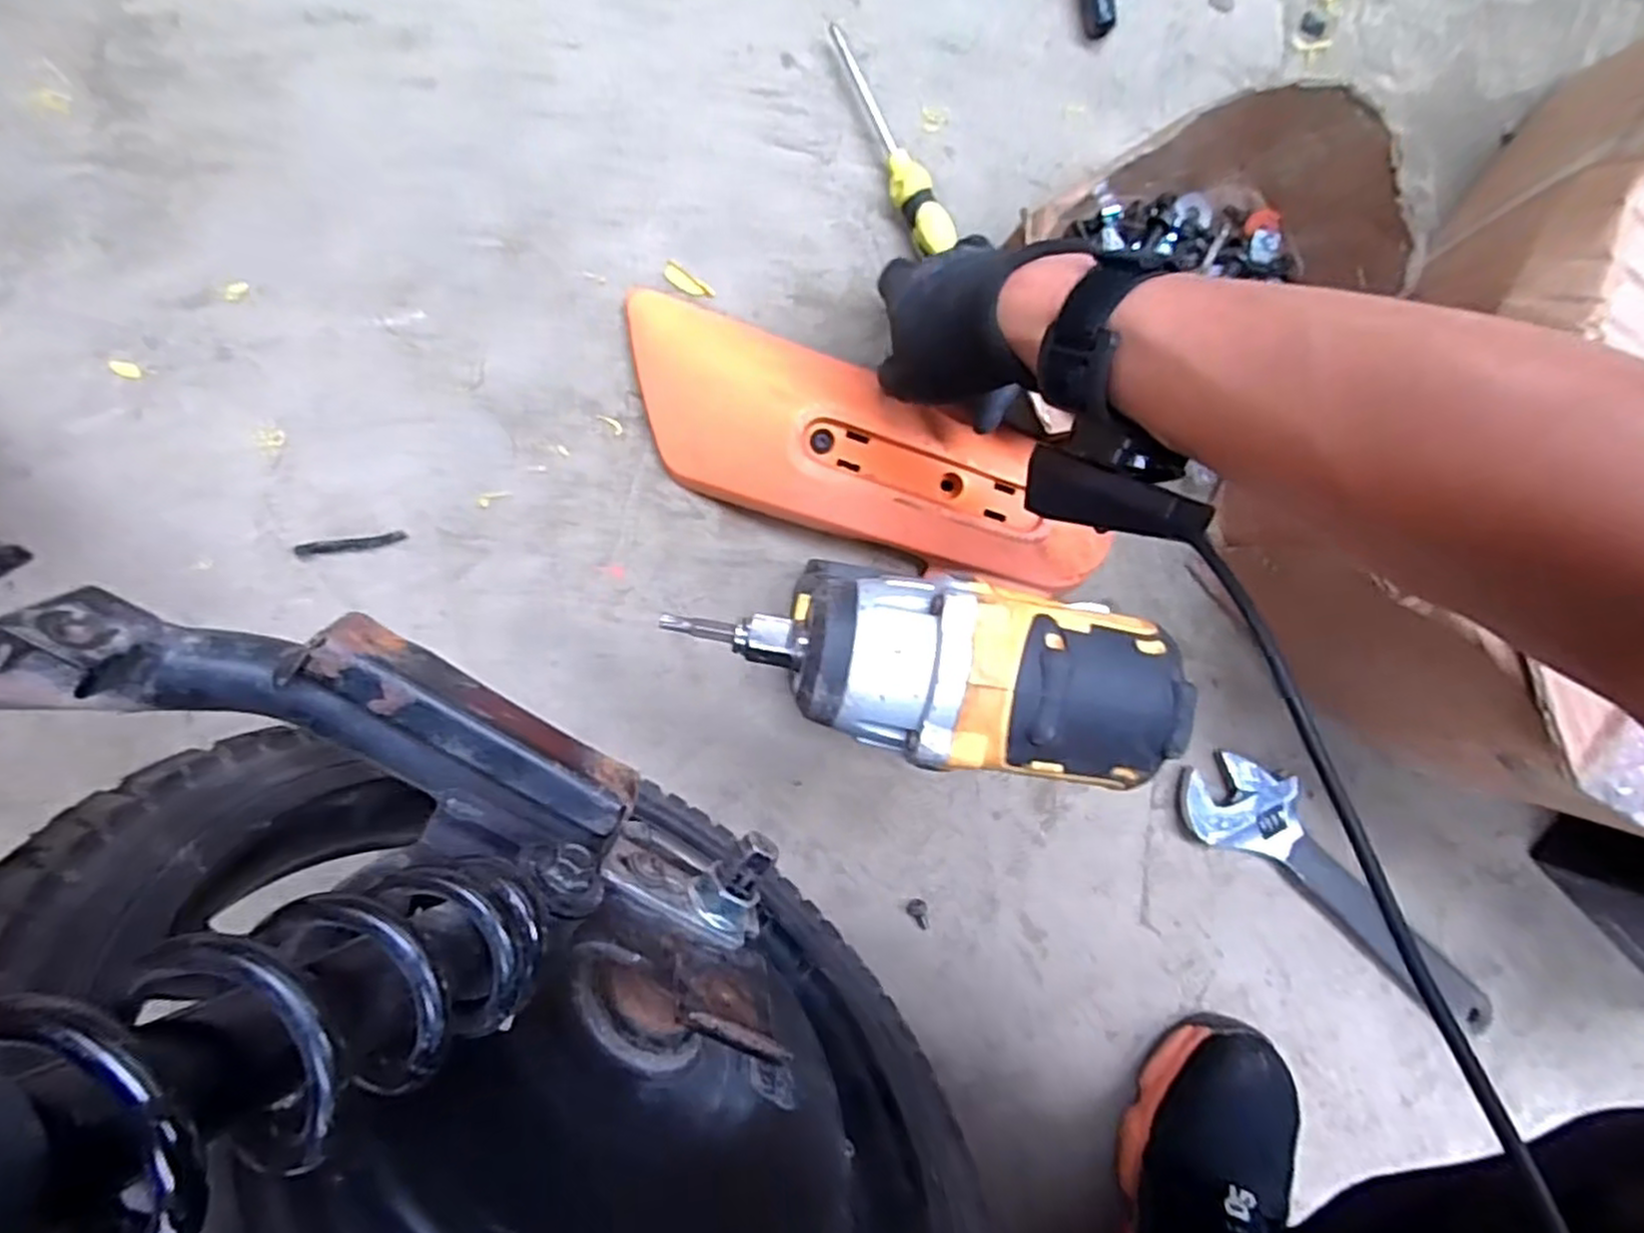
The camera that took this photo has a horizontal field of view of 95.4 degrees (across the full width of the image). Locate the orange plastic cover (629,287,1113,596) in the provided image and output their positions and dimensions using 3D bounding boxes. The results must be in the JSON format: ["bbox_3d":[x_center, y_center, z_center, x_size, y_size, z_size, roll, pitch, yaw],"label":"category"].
[{"bbox_3d":[0.029,-0.092,0.454,0.314,0.056,0.095,21,89,-7],"label":"orange plastic cover"}]

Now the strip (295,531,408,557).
[{"bbox_3d":[-0.281,-0.043,0.445,0.061,0.004,0.008,-8,93,-7],"label":"strip"}]

